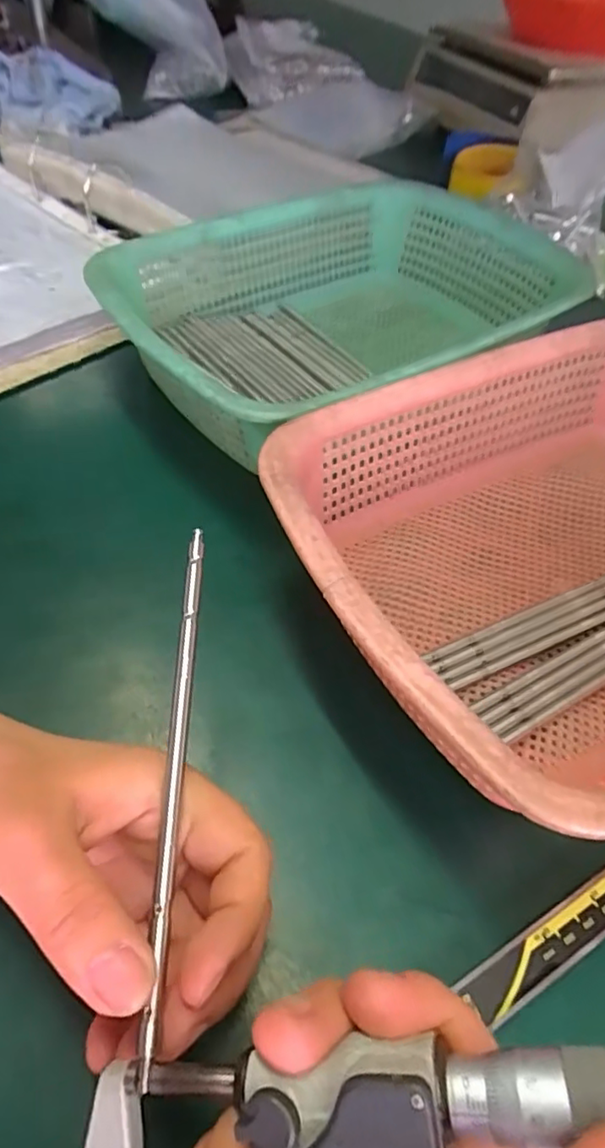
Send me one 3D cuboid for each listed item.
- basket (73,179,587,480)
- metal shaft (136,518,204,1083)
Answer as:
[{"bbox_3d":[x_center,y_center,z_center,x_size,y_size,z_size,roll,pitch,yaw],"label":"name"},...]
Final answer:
[{"bbox_3d":[0.029,-0.170,0.411,0.288,0.076,0.218,-20,55,-20],"label":"basket"},{"bbox_3d":[-0.039,0.055,0.188,0.005,0.007,0.161,0,59,-2],"label":"metal shaft"}]

